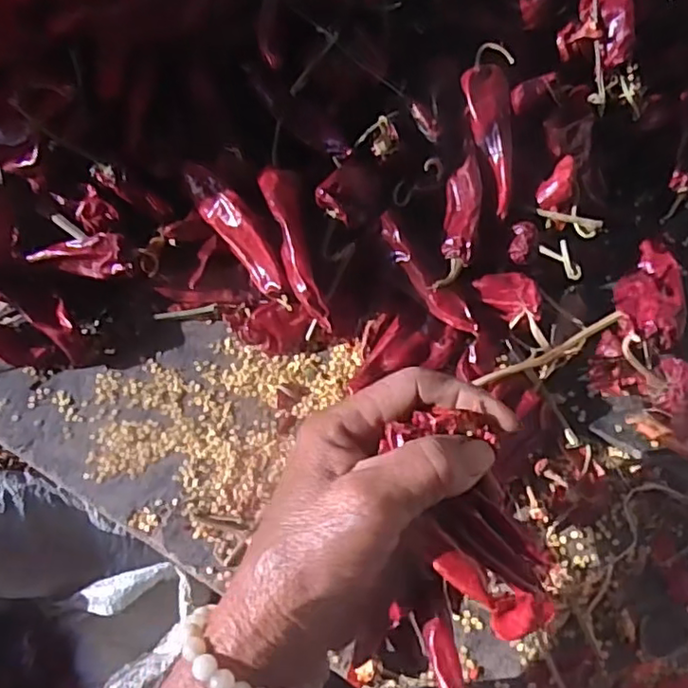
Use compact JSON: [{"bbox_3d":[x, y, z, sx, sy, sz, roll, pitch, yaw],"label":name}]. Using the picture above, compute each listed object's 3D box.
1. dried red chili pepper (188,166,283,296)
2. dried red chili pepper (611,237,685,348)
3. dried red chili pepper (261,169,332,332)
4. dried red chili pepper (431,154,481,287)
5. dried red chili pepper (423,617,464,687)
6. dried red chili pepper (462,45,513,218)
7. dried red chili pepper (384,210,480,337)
[{"bbox_3d":[-0.066,-0.069,0.376,0.018,0.019,0.090,-35,86,-16],"label":"dried red chili pepper"},{"bbox_3d":[0.191,-0.035,0.385,0.035,0.017,0.071,11,64,6],"label":"dried red chili pepper"},{"bbox_3d":[-0.027,-0.054,0.360,0.018,0.023,0.100,-15,80,-7],"label":"dried red chili pepper"},{"bbox_3d":[0.070,-0.071,0.373,0.020,0.019,0.083,9,78,5],"label":"dried red chili pepper"},{"bbox_3d":[0.037,0.117,0.225,0.011,0.007,0.032,-10,63,-5],"label":"dried red chili pepper"},{"bbox_3d":[0.094,-0.136,0.386,0.034,0.016,0.115,-4,81,-2],"label":"dried red chili pepper"},{"bbox_3d":[0.048,-0.039,0.366,0.014,0.009,0.085,-35,83,-16],"label":"dried red chili pepper"}]

